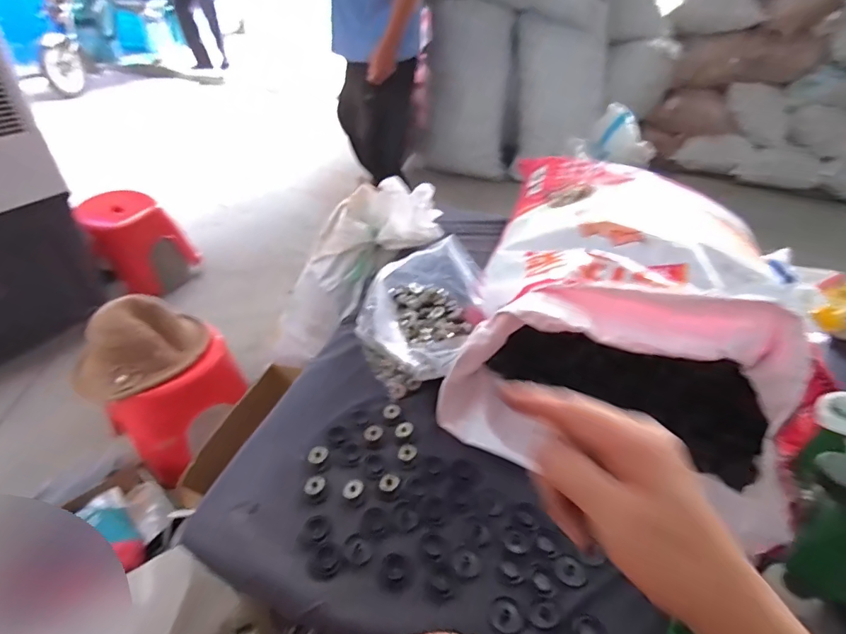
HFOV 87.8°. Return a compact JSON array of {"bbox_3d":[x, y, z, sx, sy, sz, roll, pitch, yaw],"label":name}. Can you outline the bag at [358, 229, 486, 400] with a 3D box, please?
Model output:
[{"bbox_3d":[0.009,-0.011,0.659,0.131,0.182,0.199,11,38,9],"label":"bag"}]

